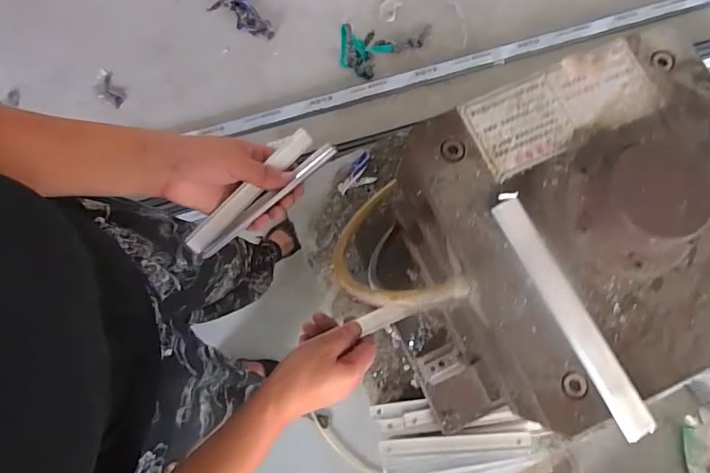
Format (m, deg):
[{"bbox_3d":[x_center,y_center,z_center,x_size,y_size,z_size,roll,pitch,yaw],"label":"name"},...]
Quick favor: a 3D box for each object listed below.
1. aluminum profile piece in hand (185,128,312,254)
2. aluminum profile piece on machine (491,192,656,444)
[{"bbox_3d":[-0.105,-0.045,0.482,0.023,0.018,0.158,43,87,7],"label":"aluminum profile piece in hand"},{"bbox_3d":[0.136,0.046,0.310,0.021,0.007,0.163,-27,80,-5],"label":"aluminum profile piece on machine"}]

